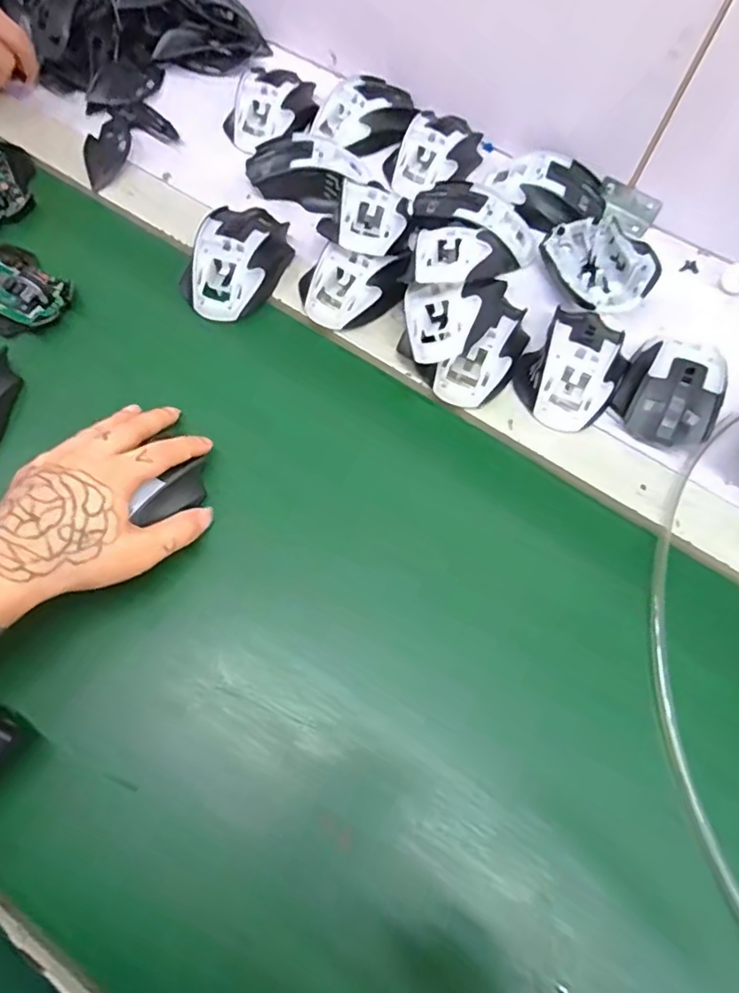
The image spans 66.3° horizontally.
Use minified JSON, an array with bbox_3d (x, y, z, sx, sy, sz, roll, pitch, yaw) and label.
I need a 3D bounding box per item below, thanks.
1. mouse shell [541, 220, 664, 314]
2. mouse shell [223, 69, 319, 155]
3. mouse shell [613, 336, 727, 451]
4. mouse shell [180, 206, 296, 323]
[{"bbox_3d":[0.191,-0.194,0.480,0.066,0.045,0.107,-21,70,-11],"label":"mouse shell"},{"bbox_3d":[-0.094,-0.386,0.556,0.074,0.033,0.101,18,67,5],"label":"mouse shell"},{"bbox_3d":[0.232,-0.083,0.432,0.067,0.029,0.093,26,68,8],"label":"mouse shell"},{"bbox_3d":[-0.111,-0.196,0.472,0.072,0.041,0.111,18,67,5],"label":"mouse shell"}]

